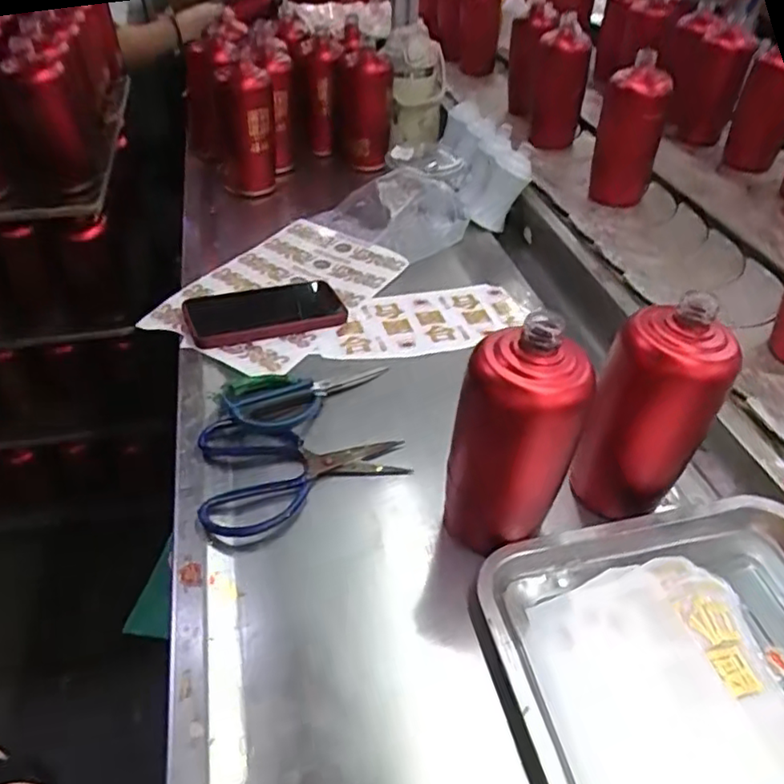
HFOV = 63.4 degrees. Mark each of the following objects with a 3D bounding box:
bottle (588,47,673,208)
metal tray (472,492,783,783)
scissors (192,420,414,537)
[{"bbox_3d":[0.329,-0.364,0.885,0.067,0.181,0.060,-14,43,-16],"label":"bottle"},{"bbox_3d":[0.219,0.214,0.360,0.268,0.024,0.339,-10,42,-12],"label":"metal tray"},{"bbox_3d":[-0.083,0.053,0.535,0.169,0.014,0.121,-18,45,-20],"label":"scissors"}]

